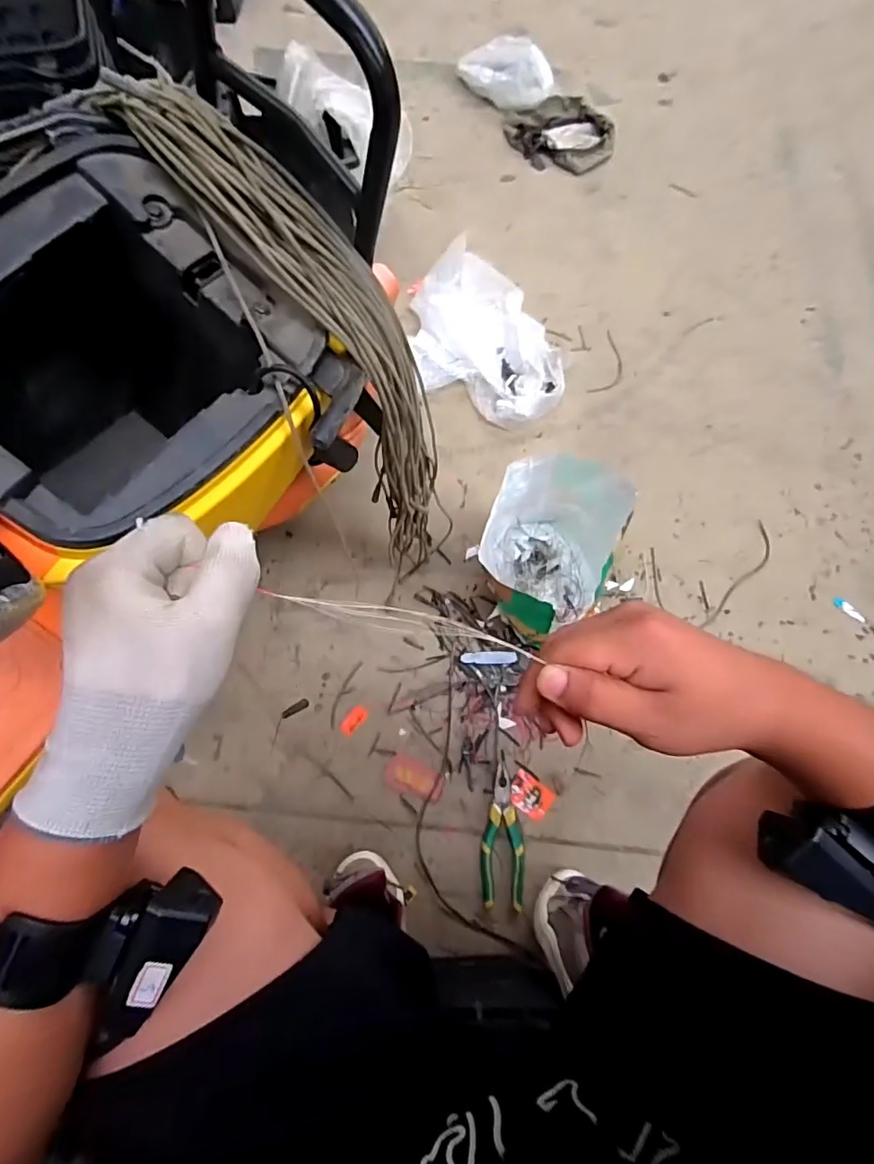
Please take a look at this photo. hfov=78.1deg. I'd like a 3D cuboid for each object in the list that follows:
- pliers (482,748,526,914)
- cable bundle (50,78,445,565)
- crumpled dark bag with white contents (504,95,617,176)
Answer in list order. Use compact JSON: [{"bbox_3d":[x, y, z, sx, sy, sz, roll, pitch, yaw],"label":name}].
[{"bbox_3d":[0.096,0.366,0.803,0.063,0.015,0.206,1,68,-1],"label":"pliers"},{"bbox_3d":[-0.110,-0.231,0.519,0.097,0.467,0.165,-42,37,-16],"label":"cable bundle"},{"bbox_3d":[0.345,-1.230,1.491,0.268,0.034,0.268,-34,73,-14],"label":"crumpled dark bag with white contents"}]

